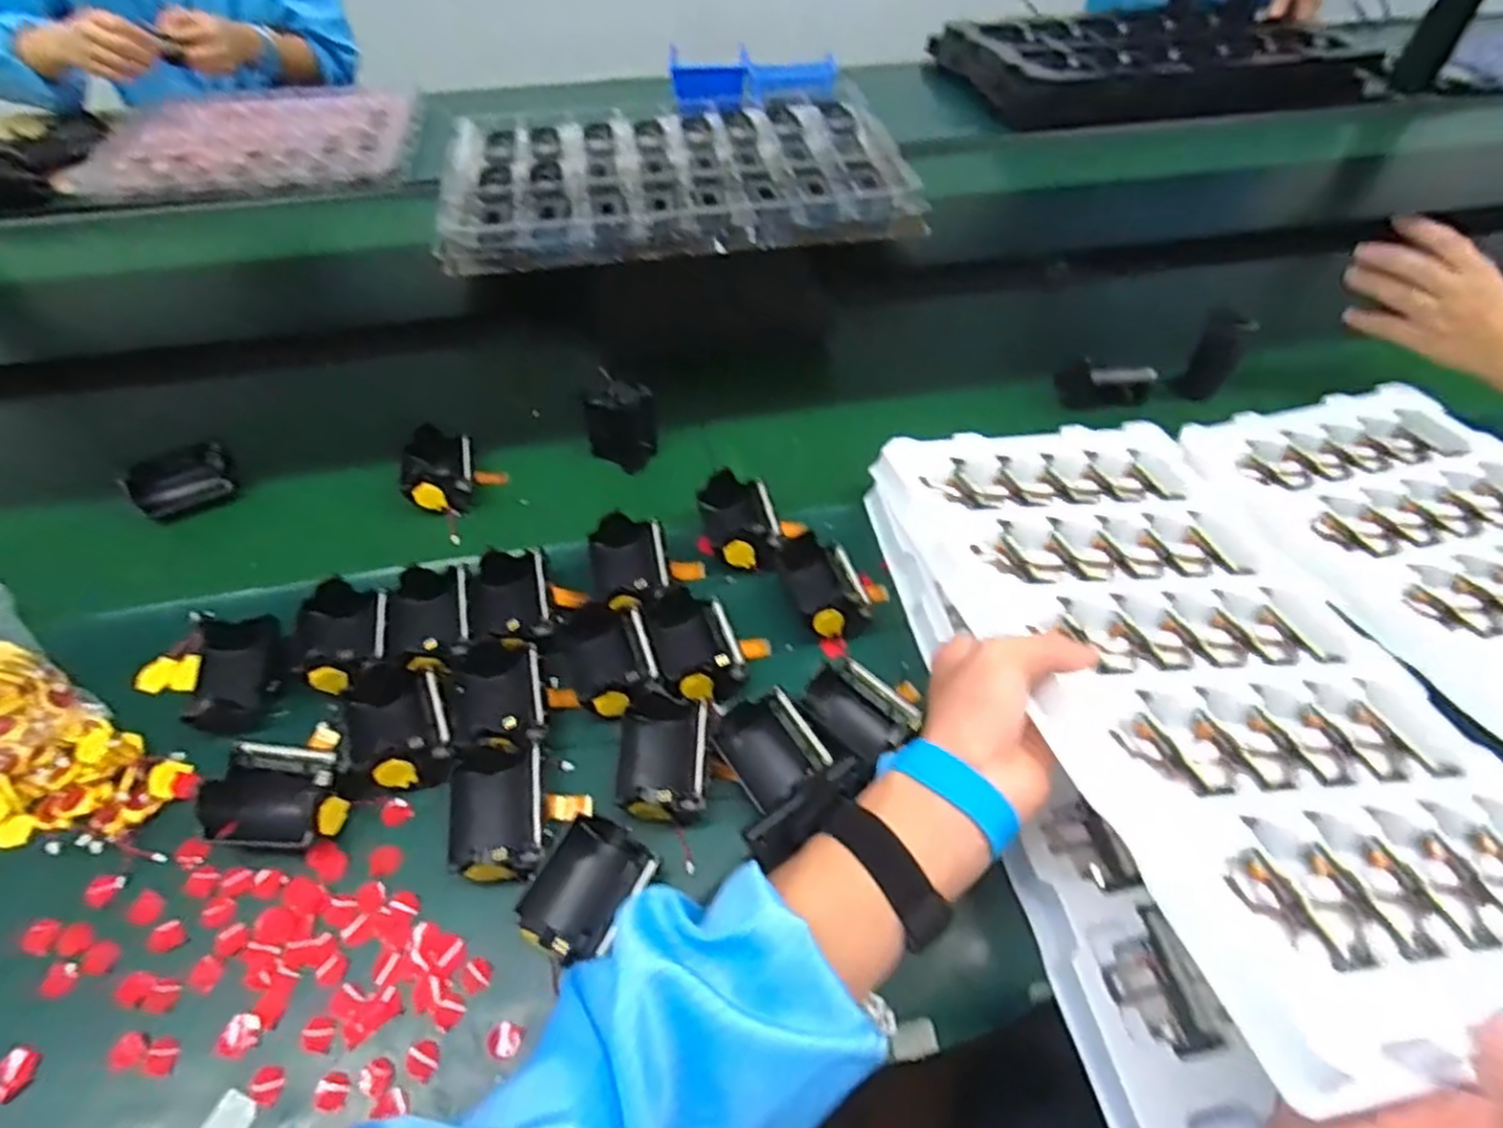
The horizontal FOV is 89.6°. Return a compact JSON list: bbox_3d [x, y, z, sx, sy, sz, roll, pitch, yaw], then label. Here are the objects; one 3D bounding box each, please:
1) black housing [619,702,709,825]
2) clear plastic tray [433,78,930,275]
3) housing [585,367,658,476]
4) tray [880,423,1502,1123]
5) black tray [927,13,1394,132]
[{"bbox_3d":[-0.052,0.115,0.451,0.053,0.032,0.070,0,52,-1],"label":"black housing"},{"bbox_3d":[-0.085,-0.439,0.855,0.501,0.046,0.315,-8,53,-7],"label":"clear plastic tray"},{"bbox_3d":[-0.105,-0.113,0.617,0.052,0.072,0.034,9,53,7],"label":"housing"},{"bbox_3d":[0.252,0.045,0.440,0.243,0.028,0.421,-2,41,-16],"label":"tray"},{"bbox_3d":[0.605,-0.774,1.158,0.598,0.075,0.283,-6,52,-5],"label":"black tray"}]

